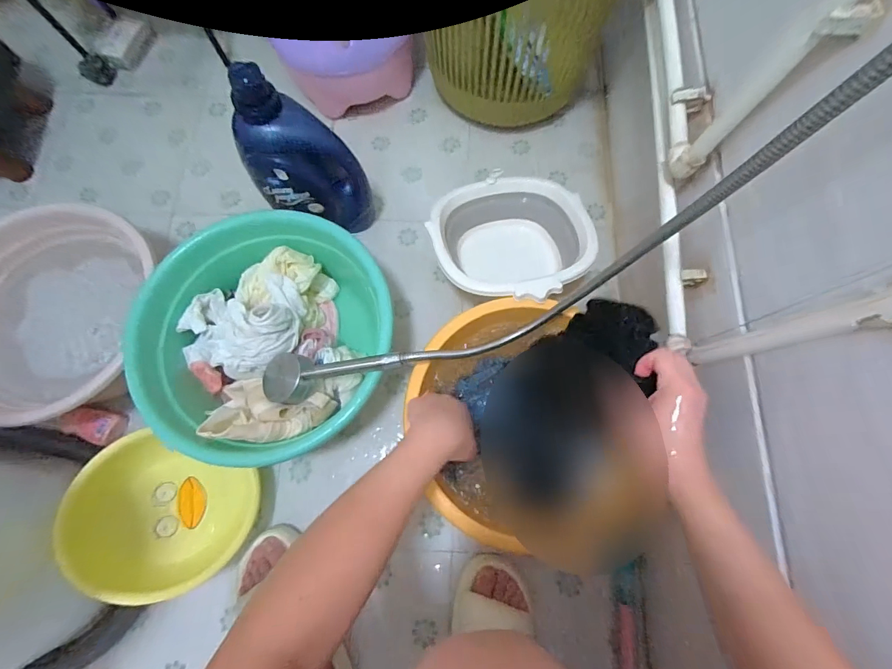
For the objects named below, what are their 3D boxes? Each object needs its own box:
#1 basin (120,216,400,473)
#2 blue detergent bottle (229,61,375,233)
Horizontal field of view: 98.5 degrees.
[{"bbox_3d":[-0.268,0.012,0.637,0.362,0.175,0.357,0,75,-2],"label":"basin"},{"bbox_3d":[-0.236,-0.281,0.631,0.188,0.267,0.089,13,75,2],"label":"blue detergent bottle"}]

